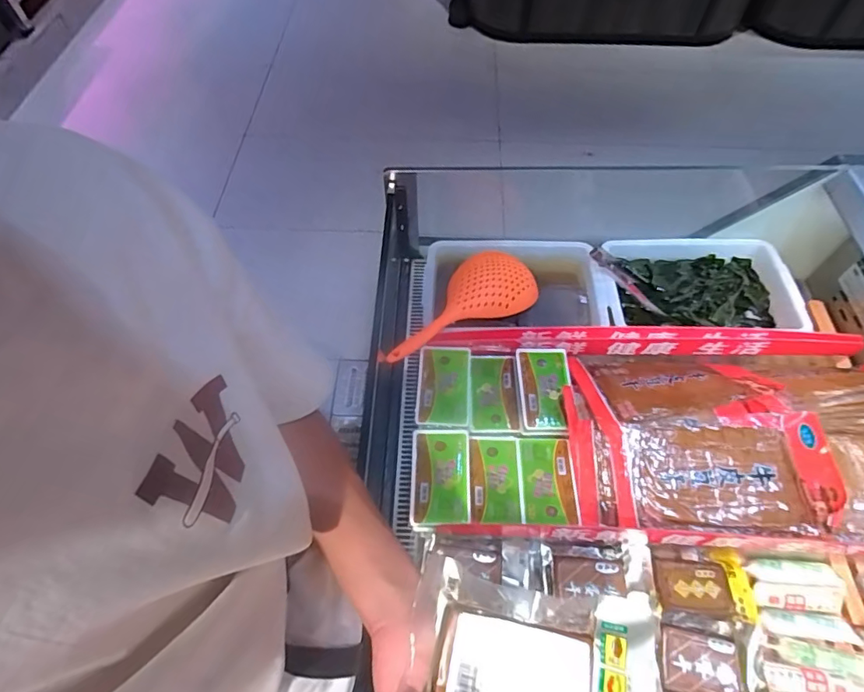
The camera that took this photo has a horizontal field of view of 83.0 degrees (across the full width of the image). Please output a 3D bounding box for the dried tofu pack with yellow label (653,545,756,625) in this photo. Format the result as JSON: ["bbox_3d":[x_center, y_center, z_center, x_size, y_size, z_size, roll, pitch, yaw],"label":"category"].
[{"bbox_3d":[0.398,0.349,0.722,0.136,0.031,0.098,3,59,3],"label":"dried tofu pack with yellow label"}]

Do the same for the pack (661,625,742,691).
[{"bbox_3d":[0.357,0.425,0.649,0.097,0.012,0.077,11,59,7],"label":"pack"}]

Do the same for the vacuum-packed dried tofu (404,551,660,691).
[{"bbox_3d":[0.069,0.224,0.339,0.164,0.029,0.117,14,60,9],"label":"vacuum-packed dried tofu"}]

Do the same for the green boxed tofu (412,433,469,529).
[{"bbox_3d":[0.011,0.204,0.755,0.085,0.032,0.143,1,59,1],"label":"green boxed tofu"}]

